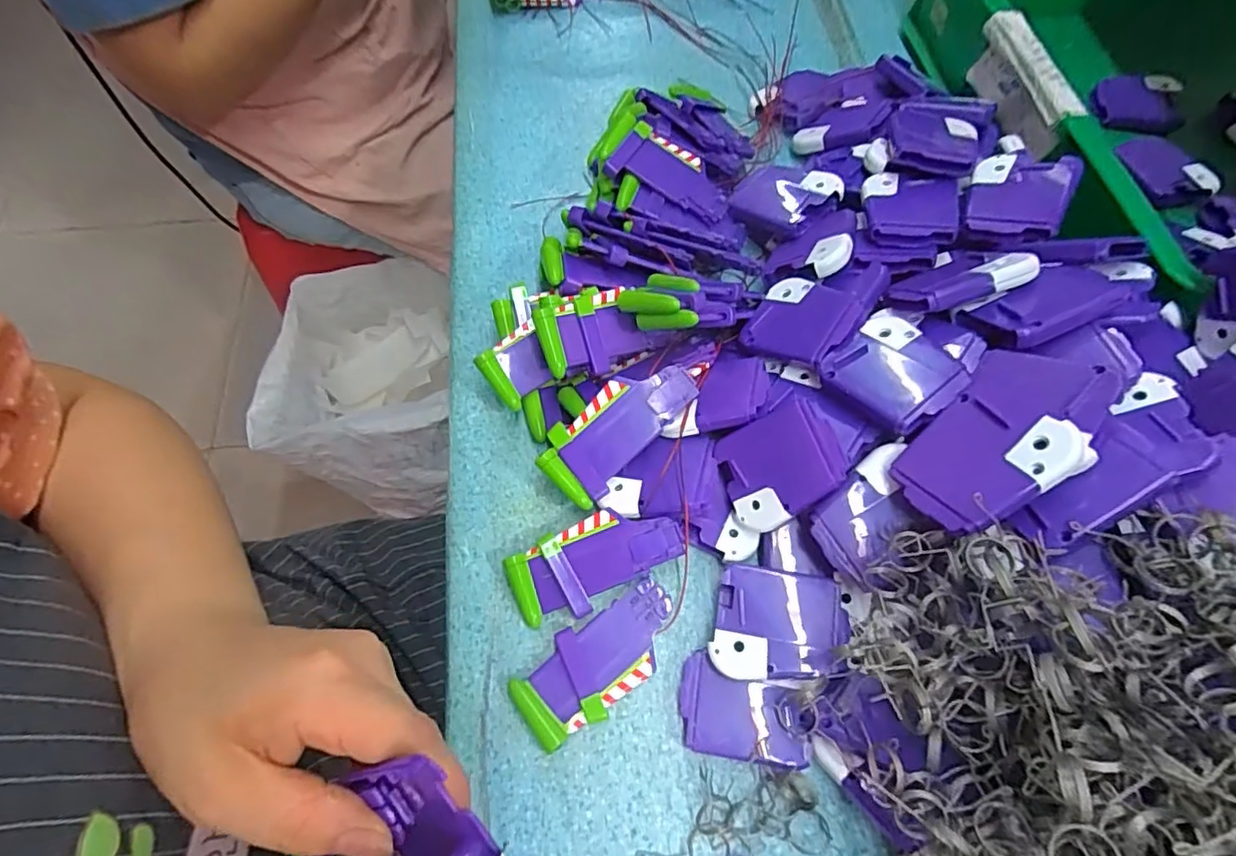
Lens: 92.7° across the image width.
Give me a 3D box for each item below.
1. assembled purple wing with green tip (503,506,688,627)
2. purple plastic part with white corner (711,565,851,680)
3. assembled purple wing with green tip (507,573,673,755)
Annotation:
[{"bbox_3d":[-0.012,0.069,0.308,0.088,0.020,0.041,-22,67,-8],"label":"assembled purple wing with green tip"},{"bbox_3d":[0.078,0.098,0.287,0.061,0.015,0.051,10,67,6],"label":"purple plastic part with white corner"},{"bbox_3d":[-0.008,0.115,0.293,0.087,0.010,0.041,-32,69,-12],"label":"assembled purple wing with green tip"}]

